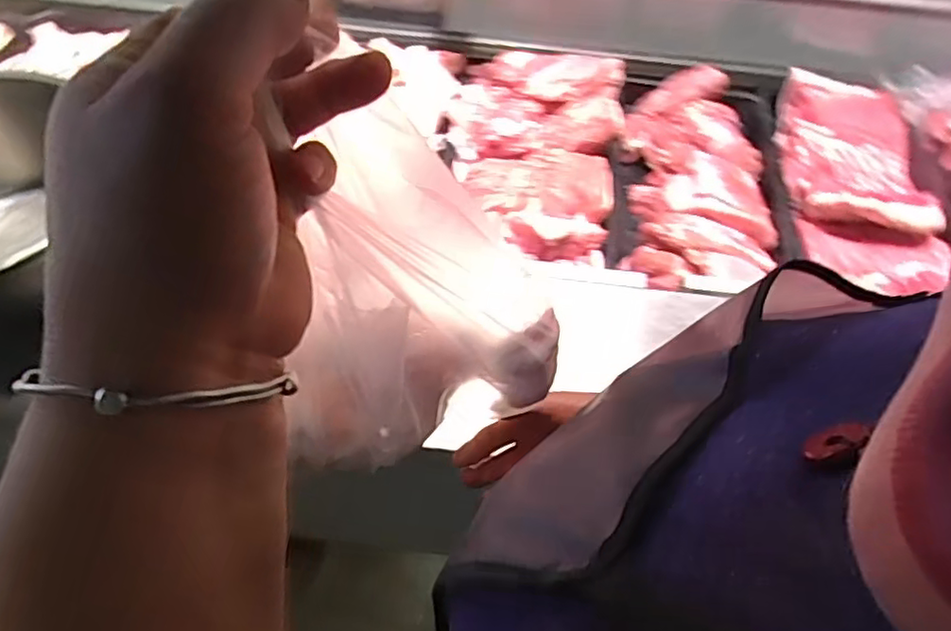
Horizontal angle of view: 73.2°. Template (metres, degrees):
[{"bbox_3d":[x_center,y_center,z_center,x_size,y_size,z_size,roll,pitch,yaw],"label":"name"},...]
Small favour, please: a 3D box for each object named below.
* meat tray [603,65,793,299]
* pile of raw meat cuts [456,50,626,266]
[{"bbox_3d":[0.438,-0.277,1.235,0.340,0.108,0.641,10,56,3],"label":"meat tray"},{"bbox_3d":[0.121,-0.339,1.244,0.309,0.064,0.569,9,56,2],"label":"pile of raw meat cuts"}]

